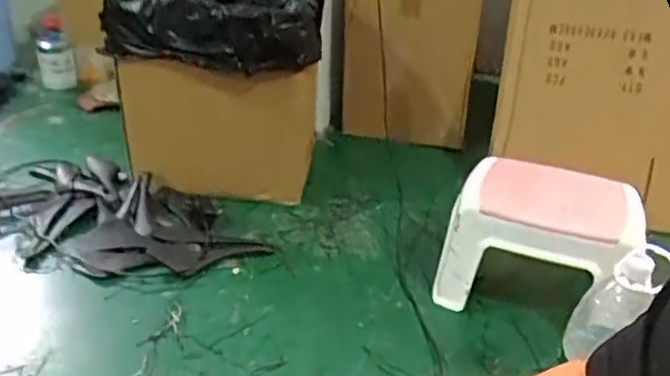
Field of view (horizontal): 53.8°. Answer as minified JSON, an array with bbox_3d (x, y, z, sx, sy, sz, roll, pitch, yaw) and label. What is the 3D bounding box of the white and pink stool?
[{"bbox_3d":[0.355,0.105,1.163,0.287,0.242,0.204,15,33,21],"label":"white and pink stool"}]

